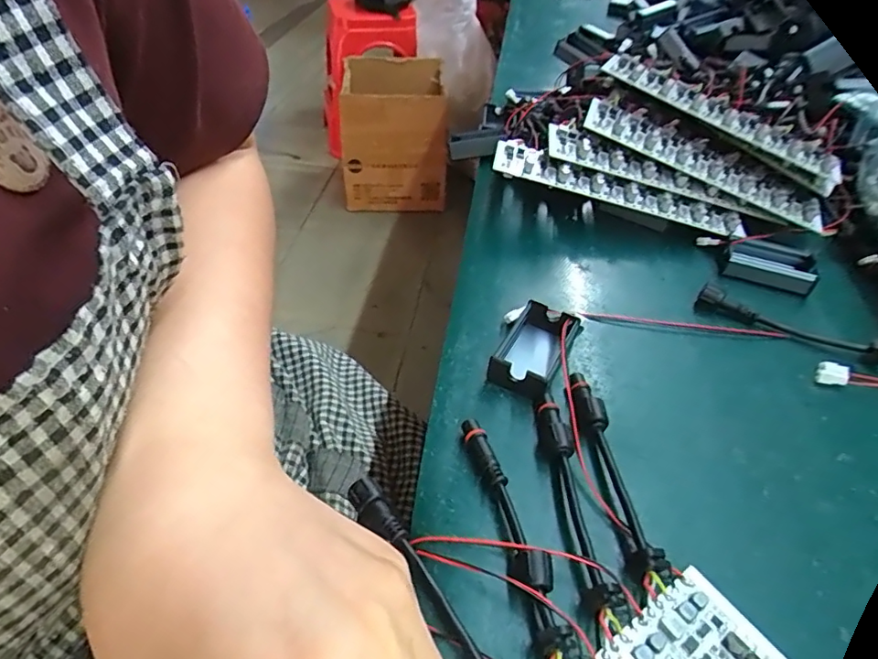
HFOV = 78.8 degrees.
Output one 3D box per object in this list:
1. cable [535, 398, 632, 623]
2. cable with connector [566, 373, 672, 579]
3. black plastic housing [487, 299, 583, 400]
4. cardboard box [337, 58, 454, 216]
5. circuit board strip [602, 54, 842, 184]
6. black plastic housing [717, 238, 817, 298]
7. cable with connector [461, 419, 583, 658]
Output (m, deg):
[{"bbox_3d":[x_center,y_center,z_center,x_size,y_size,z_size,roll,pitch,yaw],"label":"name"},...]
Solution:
[{"bbox_3d":[0.056,0.067,0.217,0.014,0.010,0.096,-3,43,-6],"label":"cable"},{"bbox_3d":[0.073,0.056,0.228,0.012,0.011,0.094,-3,43,-7],"label":"cable with connector"},{"bbox_3d":[0.048,0.009,0.276,0.032,0.016,0.054,22,46,19],"label":"black plastic housing"},{"bbox_3d":[-0.140,-0.602,1.690,0.313,0.376,0.398,0,43,-3],"label":"cardboard box"},{"bbox_3d":[0.204,-0.156,0.385,0.175,0.014,0.034,30,47,5],"label":"circuit board strip"},{"bbox_3d":[0.211,-0.043,0.343,0.049,0.013,0.034,17,44,13],"label":"black plastic housing"},{"bbox_3d":[0.028,0.078,0.205,0.014,0.012,0.103,-10,44,-14],"label":"cable with connector"}]

